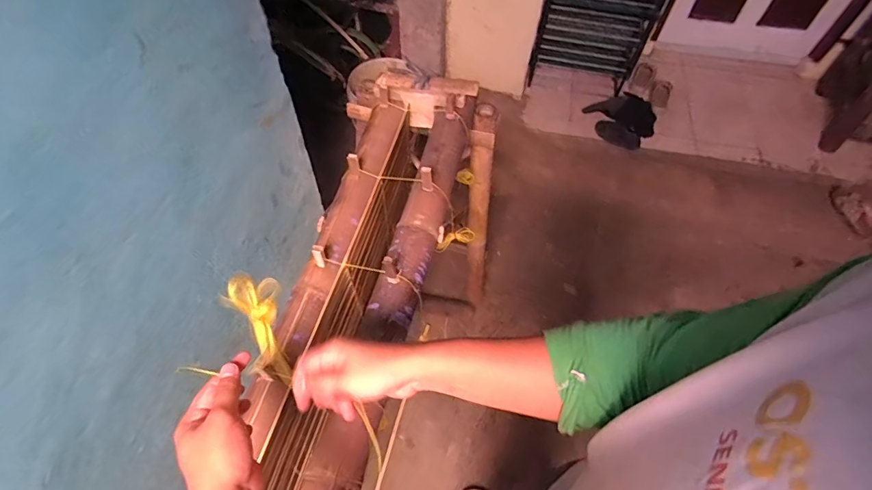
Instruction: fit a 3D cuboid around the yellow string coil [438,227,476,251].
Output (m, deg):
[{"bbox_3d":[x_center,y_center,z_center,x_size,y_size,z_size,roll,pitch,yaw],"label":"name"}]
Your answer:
[{"bbox_3d":[0.038,-0.012,0.902,0.085,0.022,0.025,-21,60,-14],"label":"yellow string coil"}]

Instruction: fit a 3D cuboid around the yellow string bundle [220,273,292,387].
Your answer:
[{"bbox_3d":[-0.179,0.091,0.470,0.050,0.127,0.028,-14,21,-10],"label":"yellow string bundle"}]

